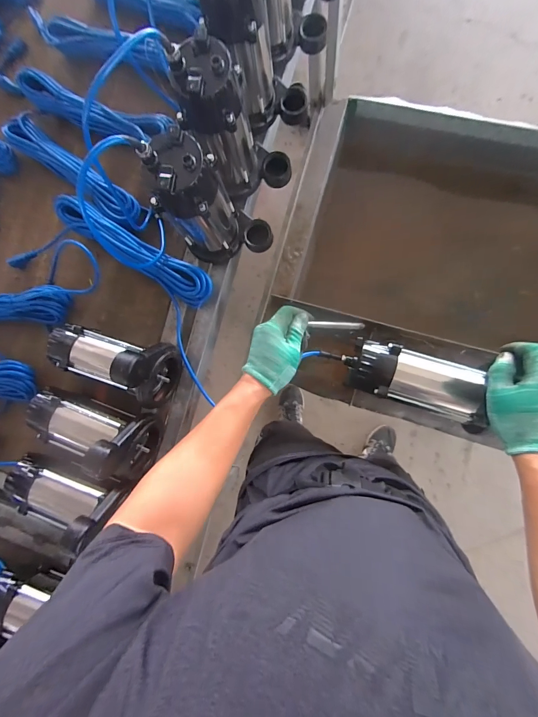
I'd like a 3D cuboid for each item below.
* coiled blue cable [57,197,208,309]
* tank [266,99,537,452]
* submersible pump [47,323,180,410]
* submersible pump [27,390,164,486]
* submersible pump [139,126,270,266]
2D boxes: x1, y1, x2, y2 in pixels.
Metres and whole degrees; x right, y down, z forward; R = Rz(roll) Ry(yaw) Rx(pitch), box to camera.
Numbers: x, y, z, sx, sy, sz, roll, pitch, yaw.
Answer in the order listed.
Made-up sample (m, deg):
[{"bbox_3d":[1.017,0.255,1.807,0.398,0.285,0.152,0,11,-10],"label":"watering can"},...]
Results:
[{"bbox_3d":[-0.224,-0.188,0.604,0.246,0.064,0.070,31,91,-5],"label":"coiled blue cable"},{"bbox_3d":[0.437,-0.189,0.697,0.744,0.272,0.535,22,90,8],"label":"tank"},{"bbox_3d":[-0.301,0.003,0.570,0.225,0.163,0.108,14,89,8],"label":"submersible pump"},{"bbox_3d":[-0.332,0.136,0.571,0.219,0.167,0.103,13,88,8],"label":"submersible pump"},{"bbox_3d":[-0.089,-0.238,0.518,0.130,0.241,0.125,-43,83,3],"label":"submersible pump"}]

